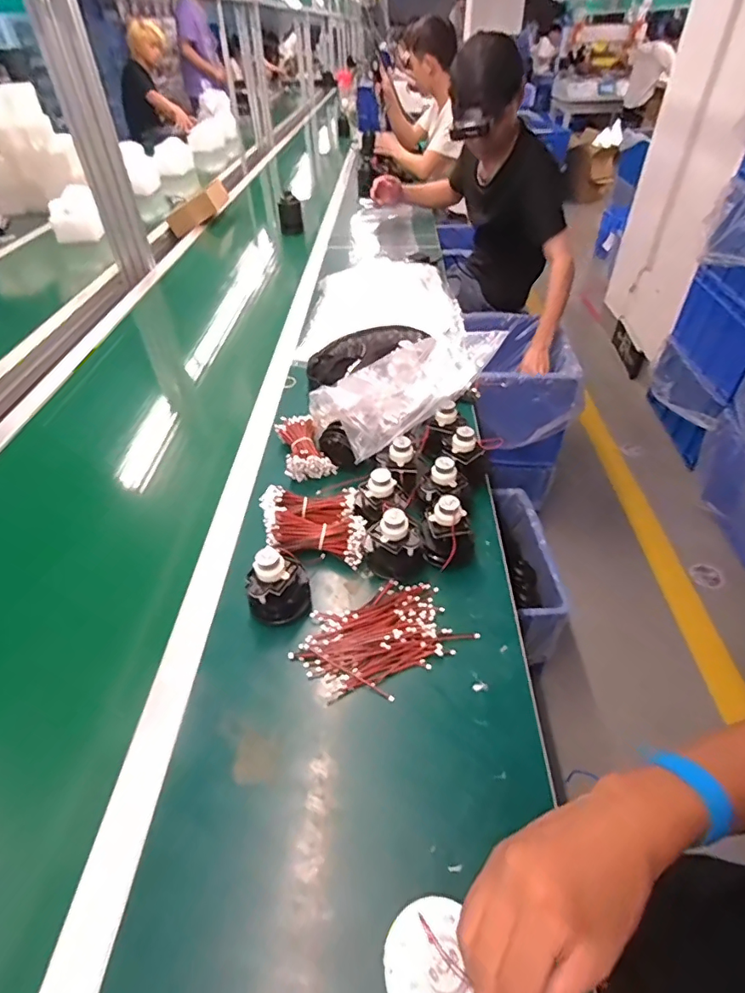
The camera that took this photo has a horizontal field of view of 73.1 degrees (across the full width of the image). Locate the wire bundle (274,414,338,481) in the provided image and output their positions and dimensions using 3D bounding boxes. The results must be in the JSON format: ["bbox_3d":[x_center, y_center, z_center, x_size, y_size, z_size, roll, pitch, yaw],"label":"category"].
[{"bbox_3d":[-0.104,-0.077,0.766,0.070,0.040,0.118,-12,45,-10],"label":"wire bundle"}]

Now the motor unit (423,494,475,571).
[{"bbox_3d":[0.091,0.044,0.599,0.064,0.078,0.054,5,45,8],"label":"motor unit"}]

